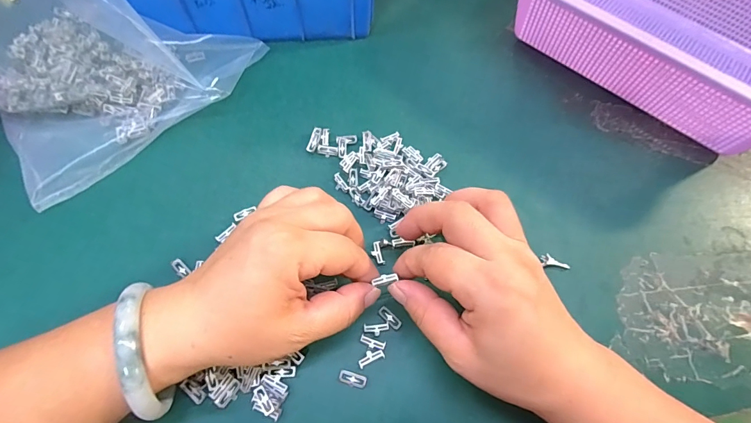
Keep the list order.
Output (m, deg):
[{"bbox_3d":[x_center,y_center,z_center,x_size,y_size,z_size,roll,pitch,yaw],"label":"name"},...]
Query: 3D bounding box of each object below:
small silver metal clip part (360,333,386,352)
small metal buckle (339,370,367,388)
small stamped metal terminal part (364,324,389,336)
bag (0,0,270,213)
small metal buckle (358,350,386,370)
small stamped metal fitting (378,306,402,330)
[{"bbox_3d":[-0.002,0.083,0.233,0.016,0.004,0.006,19,67,6],"label":"small silver metal clip part"},{"bbox_3d":[-0.014,0.103,0.226,0.017,0.004,0.008,15,66,4],"label":"small metal buckle"},{"bbox_3d":[0.001,0.076,0.237,0.016,0.004,0.007,-1,66,-3],"label":"small stamped metal terminal part"},{"bbox_3d":[-0.236,-0.157,0.254,0.216,0.152,0.204,38,70,14],"label":"bag"},{"bbox_3d":[-0.003,0.091,0.230,0.017,0.004,0.008,-20,68,-11],"label":"small metal buckle"},{"bbox_3d":[0.010,0.069,0.240,0.016,0.004,0.007,39,70,14],"label":"small stamped metal fitting"}]

